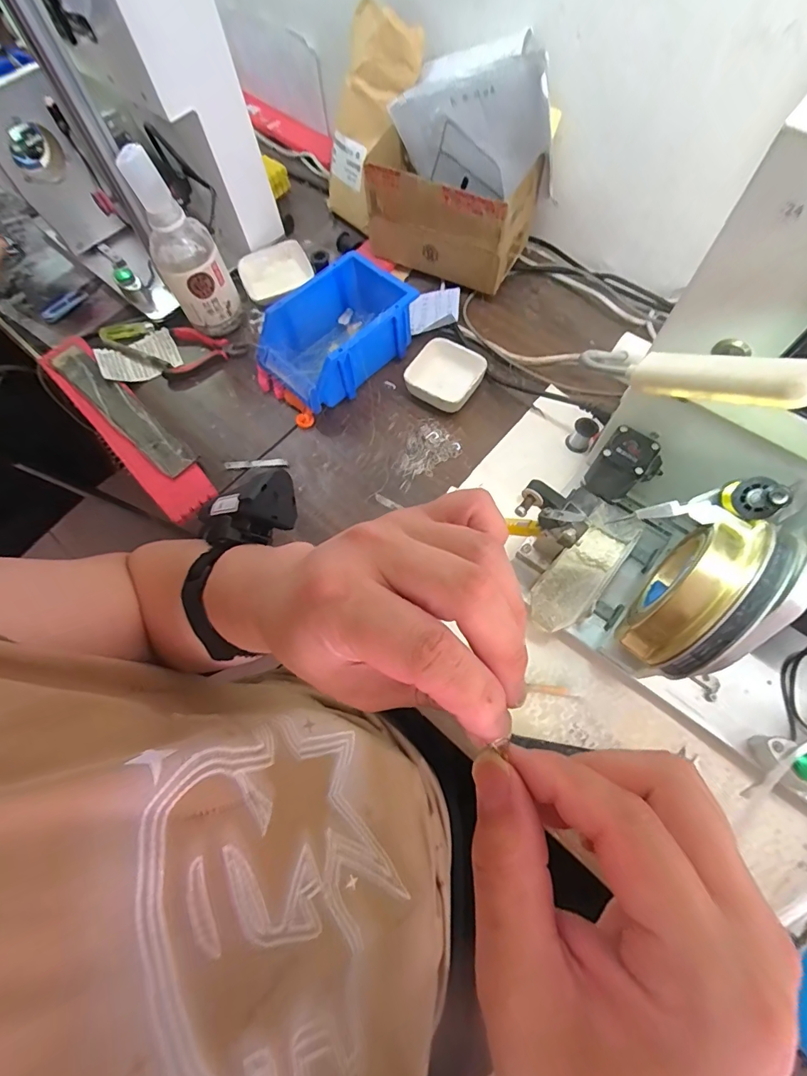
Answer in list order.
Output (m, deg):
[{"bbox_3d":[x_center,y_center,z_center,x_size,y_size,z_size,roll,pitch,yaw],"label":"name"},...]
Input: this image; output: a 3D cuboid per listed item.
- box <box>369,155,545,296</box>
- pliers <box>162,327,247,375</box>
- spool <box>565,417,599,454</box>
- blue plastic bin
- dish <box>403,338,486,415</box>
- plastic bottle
[{"bbox_3d":[0.064,-0.436,0.619,0.208,0.133,0.116,21,71,11],"label":"box"},{"bbox_3d":[-0.285,-0.269,0.635,0.113,0.018,0.072,-21,68,-5],"label":"pliers"},{"bbox_3d":[0.206,-0.119,0.524,0.026,0.032,0.025,-1,68,3],"label":"spool"},{"bbox_3d":[-0.077,-0.263,0.579,0.129,0.082,0.201,41,76,17],"label":"blue plastic bin"},{"bbox_3d":[0.052,-0.201,0.564,0.083,0.033,0.086,26,72,13],"label":"dish"},{"bbox_3d":[-0.269,-0.350,0.560,0.077,0.207,0.064,-27,69,-8],"label":"plastic bottle"}]

